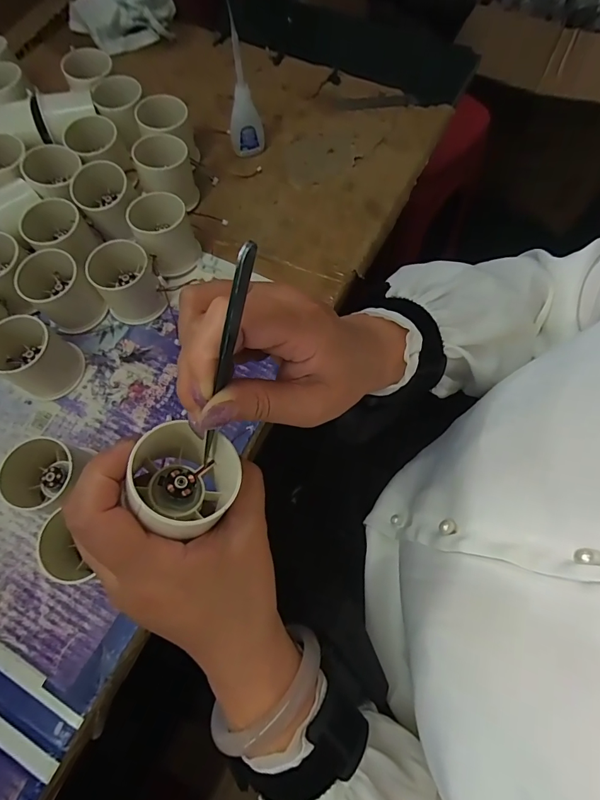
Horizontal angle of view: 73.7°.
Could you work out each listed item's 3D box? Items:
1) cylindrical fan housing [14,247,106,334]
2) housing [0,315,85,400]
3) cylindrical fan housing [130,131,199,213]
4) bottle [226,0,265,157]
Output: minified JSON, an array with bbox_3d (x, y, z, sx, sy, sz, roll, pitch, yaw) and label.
[{"bbox_3d":[-0.211,-0.097,0.353,0.061,0.047,0.049,38,75,13],"label":"cylindrical fan housing"},{"bbox_3d":[-0.222,-0.036,0.334,0.064,0.043,0.055,27,73,10],"label":"housing"},{"bbox_3d":[-0.130,-0.220,0.392,0.050,0.049,0.053,0,70,1],"label":"cylindrical fan housing"},{"bbox_3d":[-0.056,-0.297,0.381,0.033,0.126,0.027,-8,70,-2],"label":"bottle"}]

